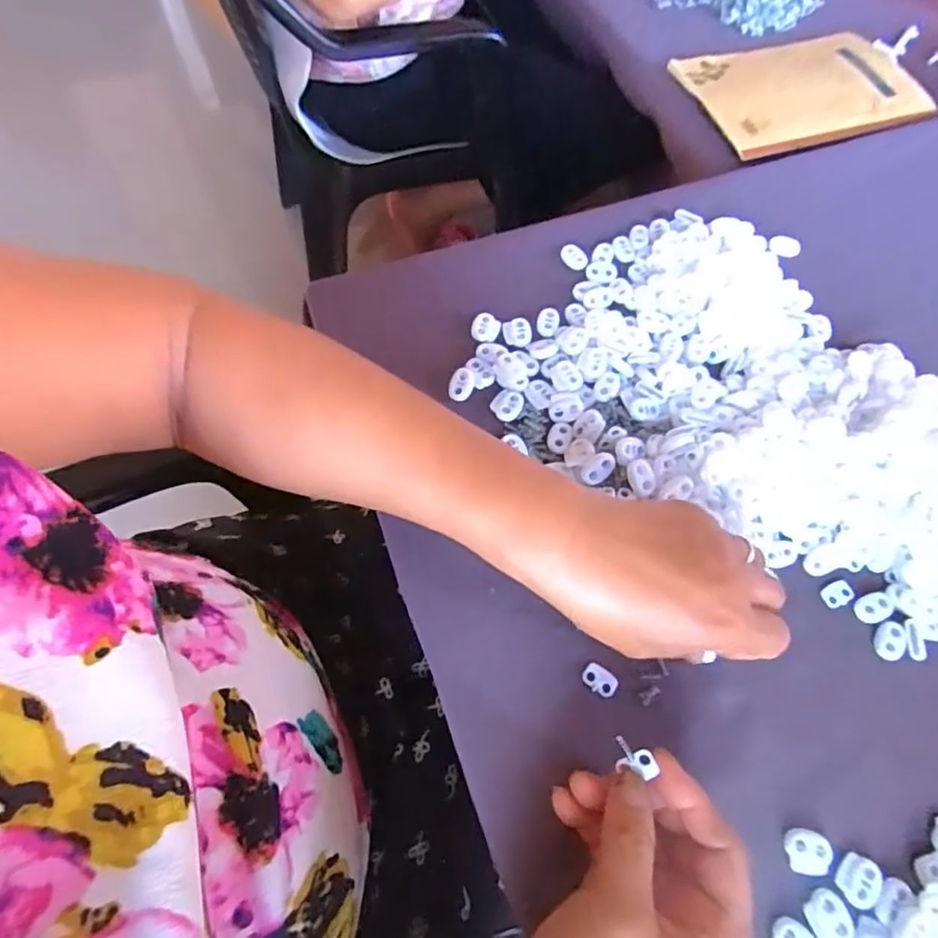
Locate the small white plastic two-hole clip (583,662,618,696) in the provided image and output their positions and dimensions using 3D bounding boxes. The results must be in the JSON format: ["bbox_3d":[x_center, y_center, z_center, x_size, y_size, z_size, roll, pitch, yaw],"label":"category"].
[{"bbox_3d":[0.073,0.116,0.322,0.019,0.004,0.014,35,68,13],"label":"small white plastic two-hole clip"}]

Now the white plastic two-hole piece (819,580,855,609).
[{"bbox_3d":[0.219,0.075,0.348,0.018,0.004,0.014,-20,67,-11],"label":"white plastic two-hole piece"}]

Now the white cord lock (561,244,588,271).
[{"bbox_3d":[0.079,-0.160,0.440,0.014,0.006,0.023,-22,68,-12],"label":"white cord lock"}]

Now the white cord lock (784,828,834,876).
[{"bbox_3d":[0.171,0.193,0.294,0.022,0.005,0.019,4,65,-1],"label":"white cord lock"}]

